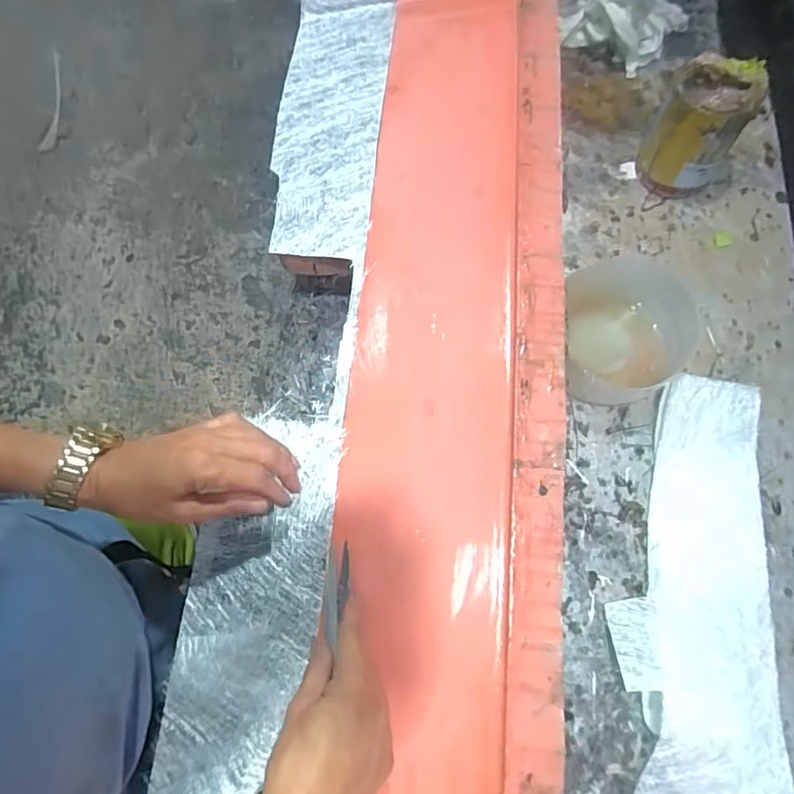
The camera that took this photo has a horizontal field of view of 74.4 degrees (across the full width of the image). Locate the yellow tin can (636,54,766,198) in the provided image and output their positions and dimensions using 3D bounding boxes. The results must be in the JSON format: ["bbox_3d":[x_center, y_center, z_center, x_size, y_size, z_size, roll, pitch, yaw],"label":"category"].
[{"bbox_3d":[0.392,-0.351,0.692,0.102,0.142,0.102,1,73,-2],"label":"yellow tin can"}]

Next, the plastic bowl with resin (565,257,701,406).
[{"bbox_3d":[0.276,-0.072,0.628,0.147,0.072,0.172,13,73,2],"label":"plastic bowl with resin"}]

